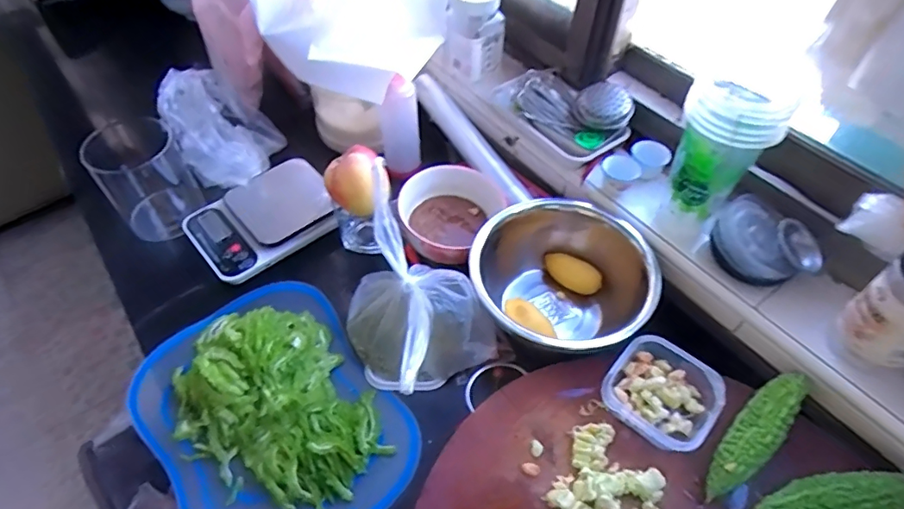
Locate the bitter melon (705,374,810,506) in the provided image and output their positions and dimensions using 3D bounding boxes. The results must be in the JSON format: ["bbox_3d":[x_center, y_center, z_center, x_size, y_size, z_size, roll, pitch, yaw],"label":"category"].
[{"bbox_3d":[0.260,0.154,0.454,0.034,0.035,0.143,37,60,25],"label":"bitter melon"}]

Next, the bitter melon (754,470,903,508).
[{"bbox_3d":[0.307,0.197,0.419,0.147,0.041,0.040,-9,52,-8],"label":"bitter melon"}]

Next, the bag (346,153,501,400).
[{"bbox_3d":[-0.052,0.044,0.543,0.118,0.127,0.207,-28,57,-21],"label":"bag"}]

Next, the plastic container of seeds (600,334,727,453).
[{"bbox_3d":[0.190,0.123,0.477,0.091,0.034,0.084,28,56,20],"label":"plastic container of seeds"}]

